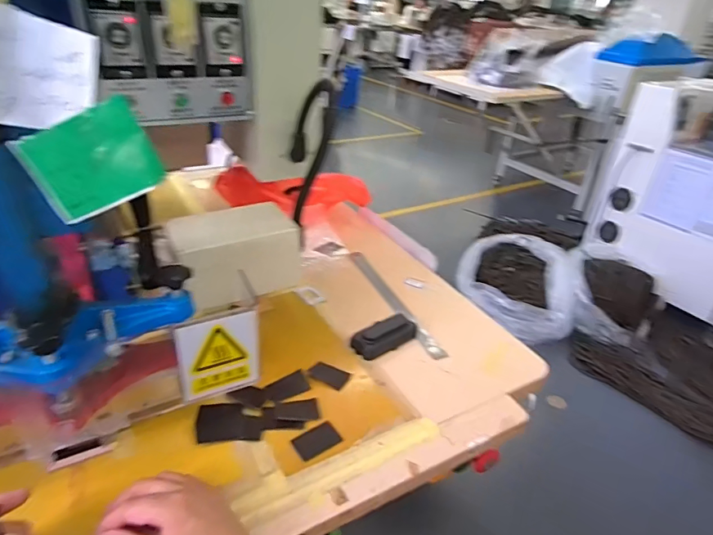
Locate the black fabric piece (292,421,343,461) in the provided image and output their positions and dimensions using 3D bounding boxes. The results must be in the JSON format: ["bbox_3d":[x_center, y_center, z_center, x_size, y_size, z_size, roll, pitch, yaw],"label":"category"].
[{"bbox_3d":[-0.046,0.203,0.540,0.052,0.004,0.034,-19,38,-34],"label":"black fabric piece"}]

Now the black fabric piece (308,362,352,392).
[{"bbox_3d":[-0.037,0.147,0.631,0.051,0.005,0.035,19,33,21],"label":"black fabric piece"}]

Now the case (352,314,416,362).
[{"bbox_3d":[0.046,0.099,0.700,0.047,0.029,0.109,30,39,35],"label":"case"}]

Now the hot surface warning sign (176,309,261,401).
[{"bbox_3d":[-0.145,0.095,0.493,0.085,0.099,0.005,-16,37,-31],"label":"hot surface warning sign"}]

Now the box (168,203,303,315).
[{"bbox_3d":[-0.163,-0.018,0.629,0.164,0.091,0.111,-13,36,-28],"label":"box"}]

